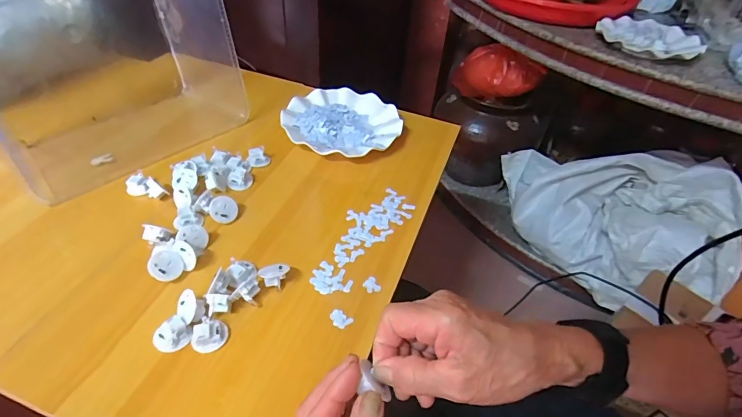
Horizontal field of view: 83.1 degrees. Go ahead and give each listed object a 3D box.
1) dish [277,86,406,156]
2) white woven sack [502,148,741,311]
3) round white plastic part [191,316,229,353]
[{"bbox_3d":[-0.045,-0.133,0.660,0.178,0.026,0.171,3,43,-3],"label":"dish"},{"bbox_3d":[0.547,0.007,0.984,0.458,0.245,0.297,16,44,11],"label":"white woven sack"},{"bbox_3d":[-0.151,0.117,0.392,0.027,0.016,0.032,35,50,27],"label":"round white plastic part"}]

